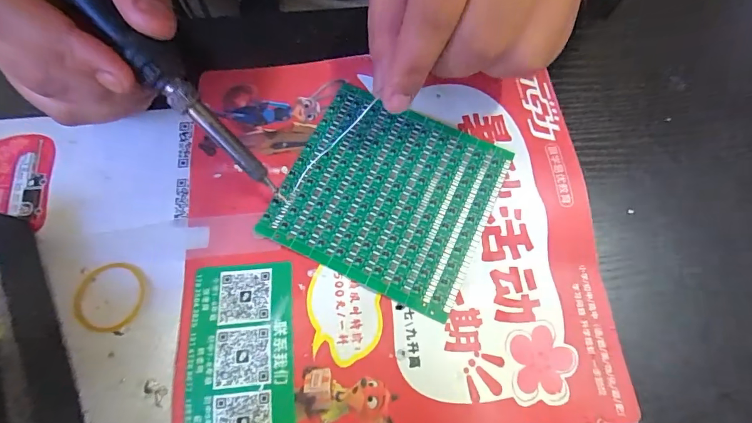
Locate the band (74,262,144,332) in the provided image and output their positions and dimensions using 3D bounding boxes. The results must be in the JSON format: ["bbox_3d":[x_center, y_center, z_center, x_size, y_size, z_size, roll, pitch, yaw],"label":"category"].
[{"bbox_3d":[-0.124,0.039,0.185,0.032,0.004,0.031,0,69,-1],"label":"band"}]

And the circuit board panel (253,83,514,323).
[{"bbox_3d":[0.006,-0.010,0.203,0.099,0.005,0.093,25,71,8],"label":"circuit board panel"}]

